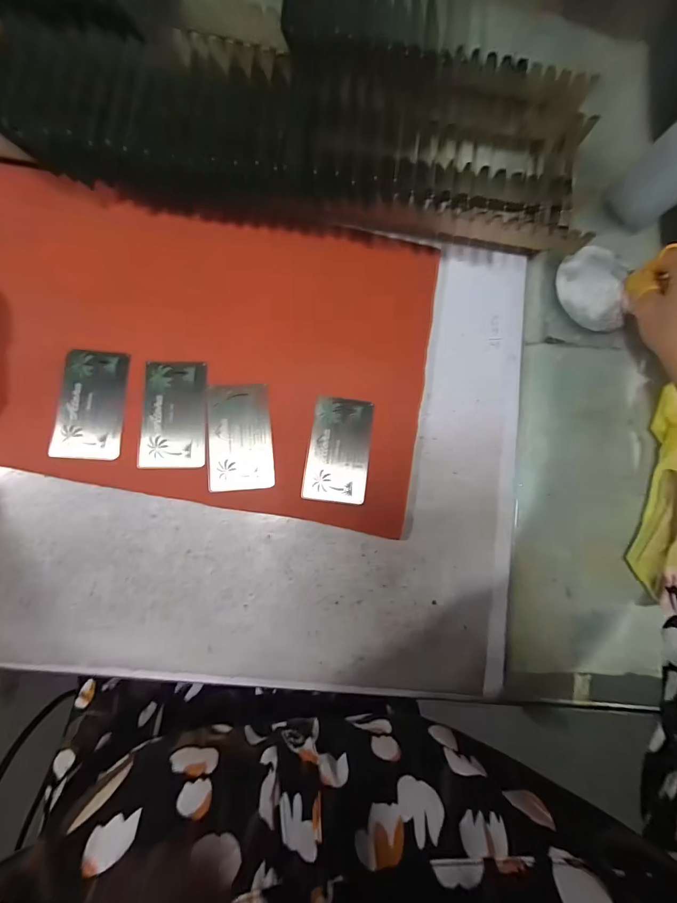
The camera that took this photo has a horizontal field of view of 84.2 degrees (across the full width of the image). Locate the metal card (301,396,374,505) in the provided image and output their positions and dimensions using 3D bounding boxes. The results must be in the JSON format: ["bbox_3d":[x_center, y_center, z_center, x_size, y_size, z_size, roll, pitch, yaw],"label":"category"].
[{"bbox_3d":[0.001,-0.001,0.312,0.051,0.004,0.086,8,82,-5],"label":"metal card"}]

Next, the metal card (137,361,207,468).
[{"bbox_3d":[-0.133,-0.030,0.302,0.050,0.004,0.086,0,83,-6],"label":"metal card"}]

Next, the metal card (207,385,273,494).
[{"bbox_3d":[-0.081,-0.013,0.305,0.051,0.004,0.087,-4,84,-6],"label":"metal card"}]

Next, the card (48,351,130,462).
[{"bbox_3d":[-0.197,-0.038,0.298,0.049,0.004,0.087,4,83,-5],"label":"card"}]

